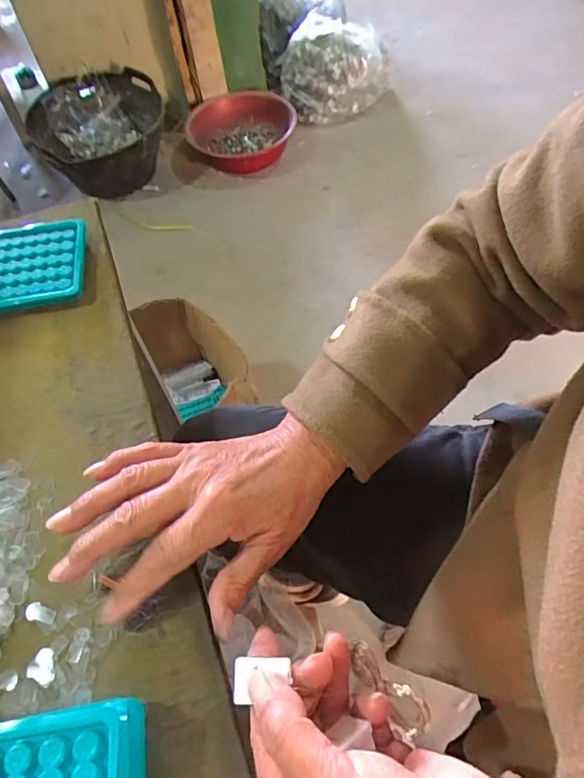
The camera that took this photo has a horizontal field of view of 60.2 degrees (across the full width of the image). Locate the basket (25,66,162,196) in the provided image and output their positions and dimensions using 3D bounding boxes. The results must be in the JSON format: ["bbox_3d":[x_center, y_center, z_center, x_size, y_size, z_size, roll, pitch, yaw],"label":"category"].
[{"bbox_3d":[-0.618,-0.786,1.587,0.424,0.225,0.382,-9,57,-4],"label":"basket"}]

